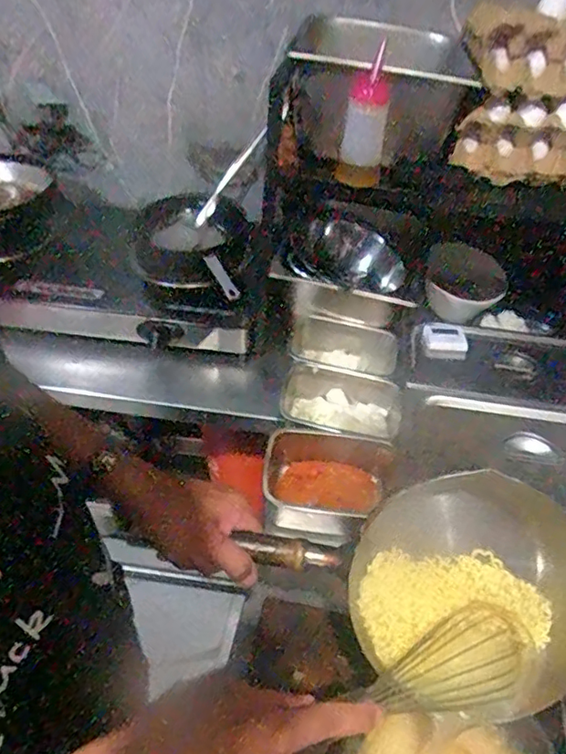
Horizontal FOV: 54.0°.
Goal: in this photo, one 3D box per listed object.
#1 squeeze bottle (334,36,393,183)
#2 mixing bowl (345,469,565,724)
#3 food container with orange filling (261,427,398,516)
[{"bbox_3d":[0.111,-0.346,0.760,0.058,0.173,0.052,4,42,1],"label":"squeeze bottle"},{"bbox_3d":[0.177,0.197,0.518,0.210,0.067,0.219,2,42,-2],"label":"mixing bowl"},{"bbox_3d":[0.058,0.147,0.771,0.173,0.076,0.138,13,43,11],"label":"food container with orange filling"}]

